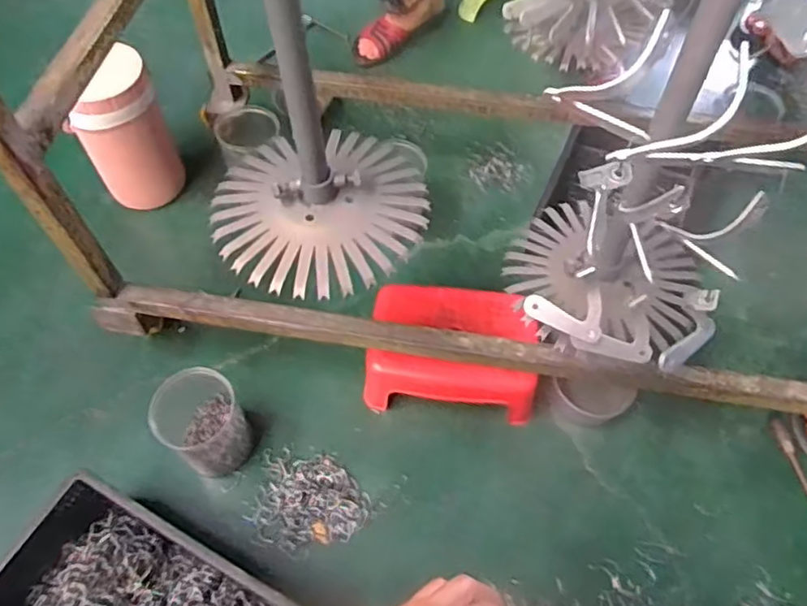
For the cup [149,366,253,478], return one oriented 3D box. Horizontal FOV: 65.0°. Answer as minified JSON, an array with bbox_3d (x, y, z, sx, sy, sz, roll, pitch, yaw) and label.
[{"bbox_3d":[-0.262,0.159,0.830,0.094,0.134,0.092,0,59,0],"label":"cup"}]

